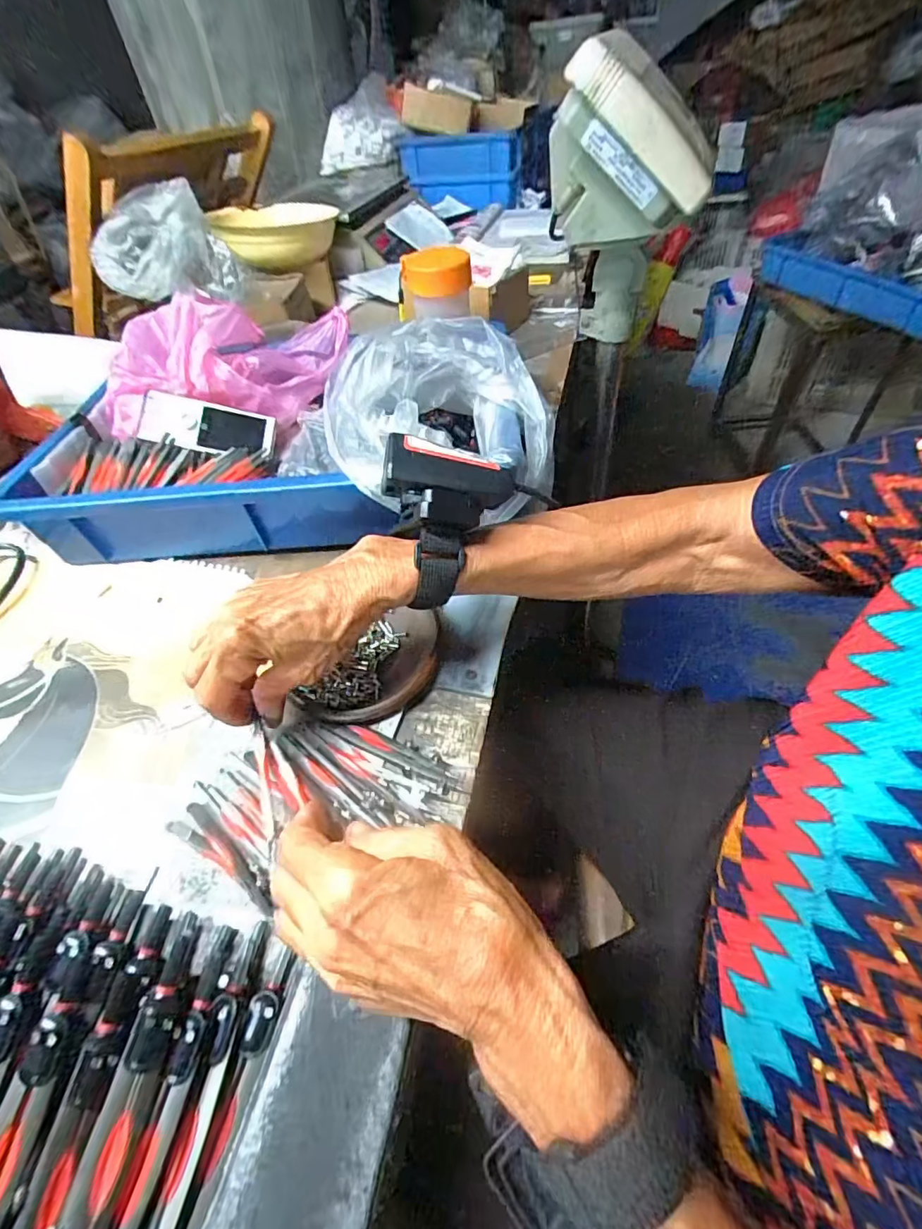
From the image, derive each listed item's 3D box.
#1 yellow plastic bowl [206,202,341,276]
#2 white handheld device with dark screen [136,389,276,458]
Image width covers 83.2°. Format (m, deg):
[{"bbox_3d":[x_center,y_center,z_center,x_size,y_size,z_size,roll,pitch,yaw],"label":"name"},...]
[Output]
[{"bbox_3d":[-0.277,-0.585,0.804,0.182,0.056,0.165,-18,49,-9],"label":"yellow plastic bowl"},{"bbox_3d":[-0.254,-0.188,0.523,0.121,0.017,0.055,10,71,-24],"label":"white handheld device with dark screen"}]

